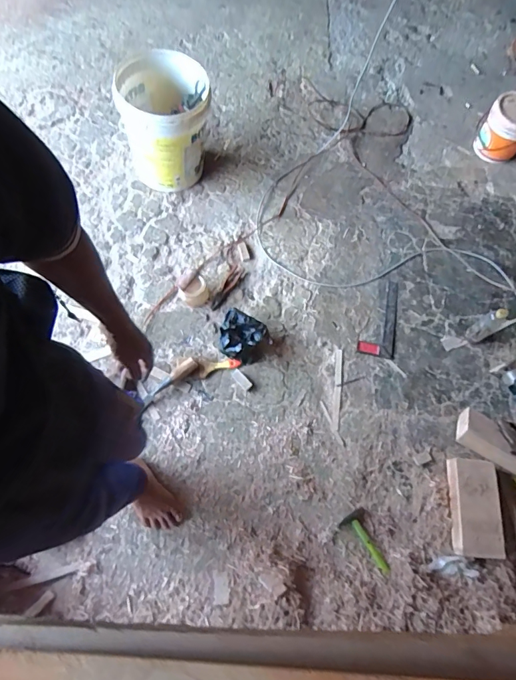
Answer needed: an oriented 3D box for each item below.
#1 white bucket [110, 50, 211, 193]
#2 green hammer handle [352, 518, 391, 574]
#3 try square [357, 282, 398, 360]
[{"bbox_3d":[-0.322,-0.760,1.503,0.297,0.349,0.325,1,71,-2],"label":"white bucket"},{"bbox_3d":[0.318,0.586,1.190,0.027,0.014,0.153,-28,57,-11],"label":"green hammer handle"},{"bbox_3d":[0.424,-0.079,1.466,0.123,0.006,0.297,11,71,2],"label":"try square"}]

